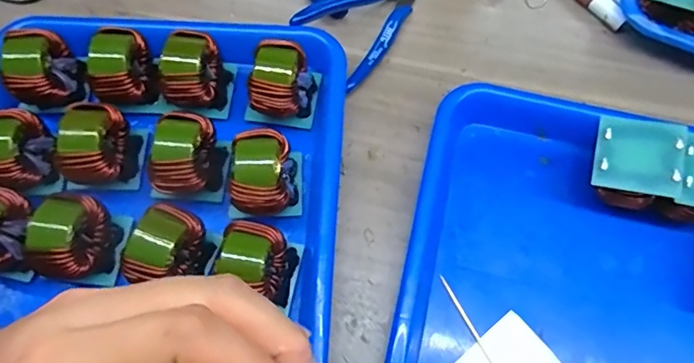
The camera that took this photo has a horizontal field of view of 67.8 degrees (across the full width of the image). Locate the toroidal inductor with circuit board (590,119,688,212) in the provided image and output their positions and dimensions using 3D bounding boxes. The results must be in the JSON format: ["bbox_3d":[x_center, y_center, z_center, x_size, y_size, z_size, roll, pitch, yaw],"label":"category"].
[{"bbox_3d":[0.172,-0.007,0.326,0.048,0.058,0.048,16,69,7],"label":"toroidal inductor with circuit board"}]

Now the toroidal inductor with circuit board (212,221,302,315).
[{"bbox_3d":[-0.050,0.046,0.299,0.041,0.049,0.037,15,69,6],"label":"toroidal inductor with circuit board"}]

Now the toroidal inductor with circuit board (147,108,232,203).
[{"bbox_3d":[-0.098,-0.014,0.325,0.040,0.037,0.048,0,68,0],"label":"toroidal inductor with circuit board"}]

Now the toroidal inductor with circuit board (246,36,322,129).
[{"bbox_3d":[-0.045,-0.067,0.343,0.046,0.037,0.046,8,68,3],"label":"toroidal inductor with circuit board"}]

